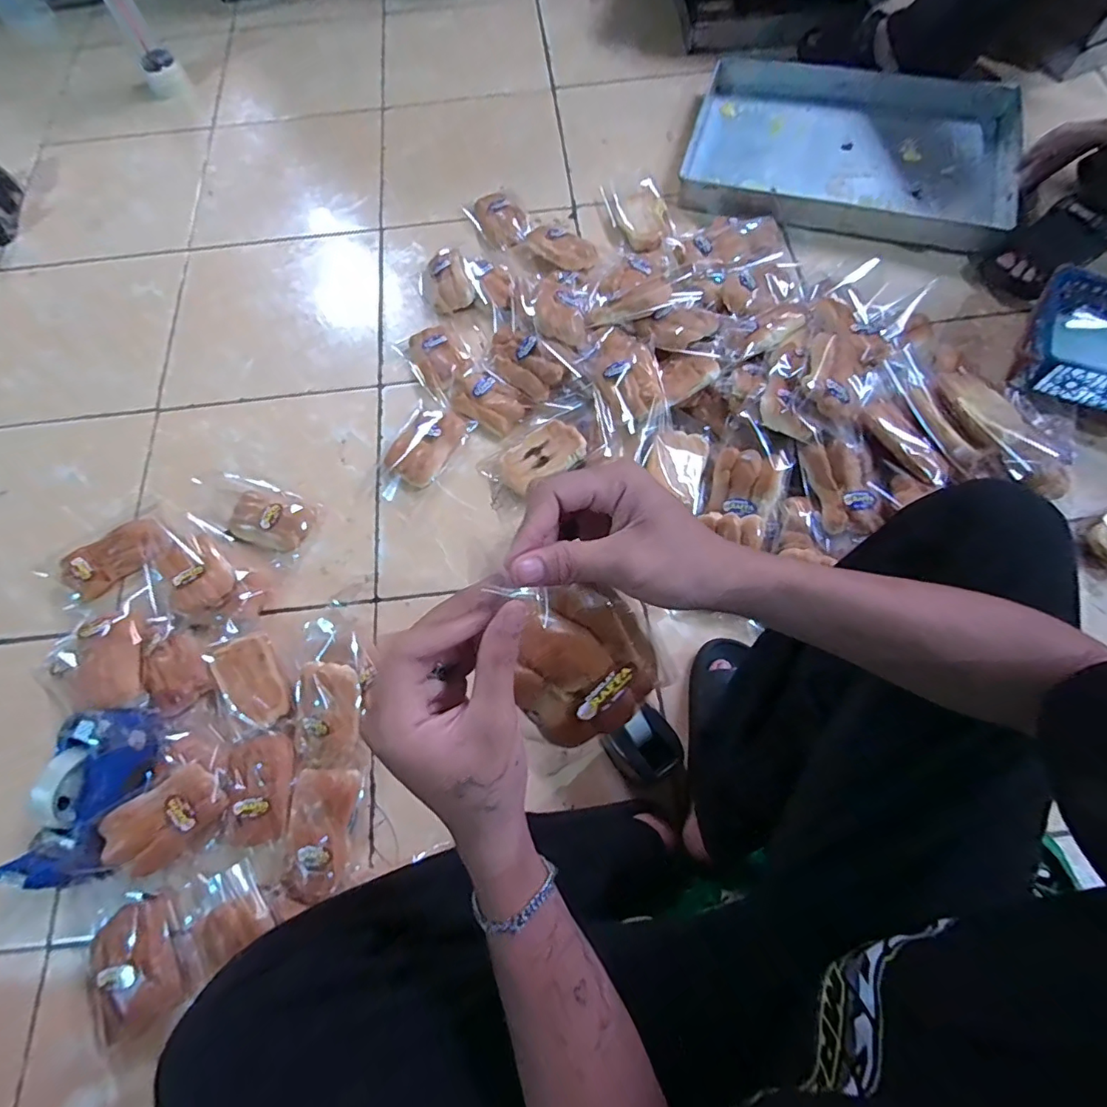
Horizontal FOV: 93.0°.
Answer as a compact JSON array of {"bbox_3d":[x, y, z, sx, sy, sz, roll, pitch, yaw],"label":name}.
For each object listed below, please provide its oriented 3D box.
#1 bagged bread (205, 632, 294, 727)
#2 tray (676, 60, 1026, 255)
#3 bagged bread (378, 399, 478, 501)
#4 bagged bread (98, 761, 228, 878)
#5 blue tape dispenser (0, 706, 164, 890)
[{"bbox_3d":[-0.418,0.178,0.730,0.076,0.027,0.130,-33,71,-10],"label":"bagged bread"},{"bbox_3d":[0.591,-0.815,1.058,0.601,0.073,0.422,17,70,9],"label":"tray"},{"bbox_3d":[-0.227,-0.176,0.873,0.109,0.033,0.178,37,74,15],"label":"bagged bread"},{"bbox_3d":[-0.485,0.331,0.659,0.131,0.050,0.084,-37,71,-12],"label":"bagged bread"},{"bbox_3d":[-0.570,0.299,0.661,0.089,0.104,0.202,13,69,7],"label":"blue tape dispenser"}]

